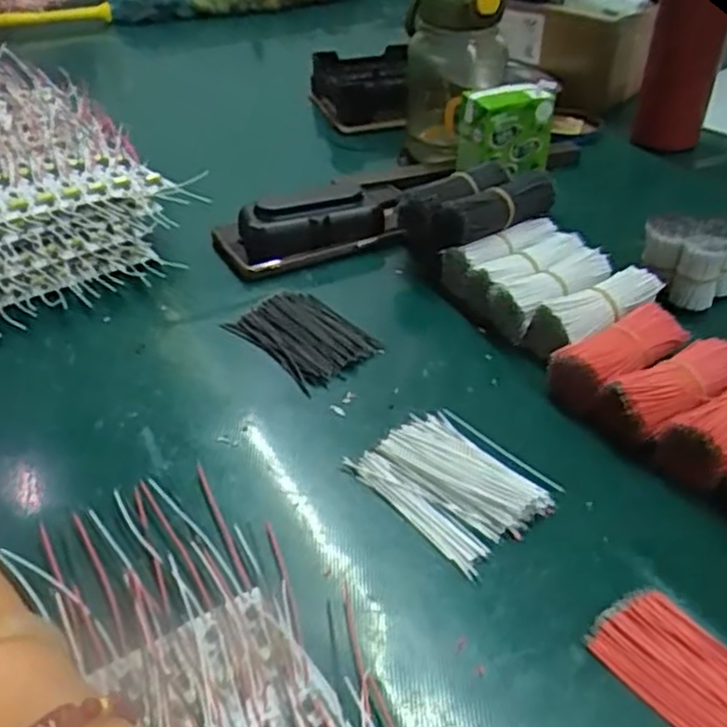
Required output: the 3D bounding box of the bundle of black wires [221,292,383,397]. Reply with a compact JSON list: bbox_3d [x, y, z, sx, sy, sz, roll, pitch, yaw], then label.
[{"bbox_3d":[-0.038,-0.019,0.471,0.062,0.013,0.089,-28,47,-32],"label":"bundle of black wires"}]

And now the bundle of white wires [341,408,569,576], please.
[{"bbox_3d":[0.046,0.058,0.370,0.070,0.008,0.087,-29,48,-32],"label":"bundle of white wires"}]

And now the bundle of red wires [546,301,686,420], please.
[{"bbox_3d":[0.150,-0.002,0.427,0.082,0.034,0.037,-20,44,-25],"label":"bundle of red wires"}]

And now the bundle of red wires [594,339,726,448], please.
[{"bbox_3d":[0.168,0.017,0.396,0.078,0.034,0.036,-20,44,-25],"label":"bundle of red wires"}]

